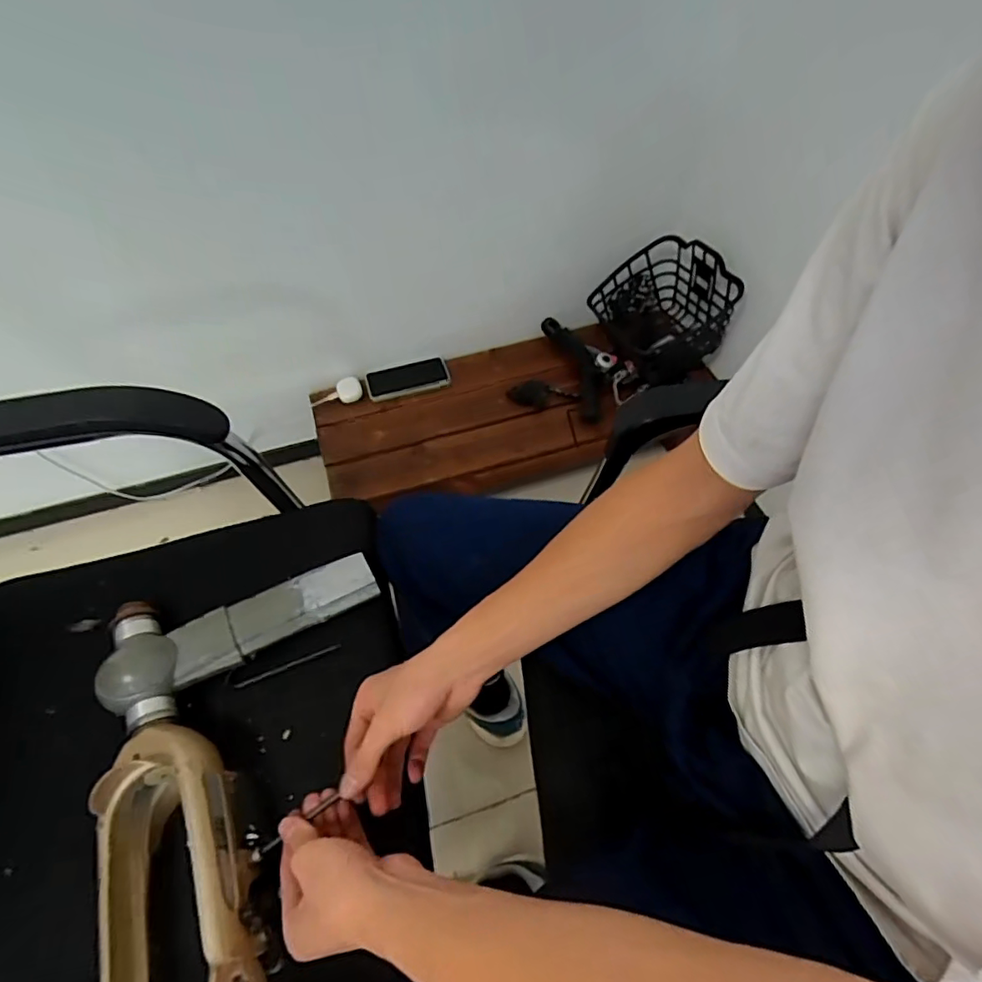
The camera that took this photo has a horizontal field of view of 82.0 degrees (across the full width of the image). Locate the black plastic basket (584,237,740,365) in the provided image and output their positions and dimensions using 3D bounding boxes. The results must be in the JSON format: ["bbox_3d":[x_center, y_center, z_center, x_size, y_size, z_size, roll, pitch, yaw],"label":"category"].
[{"bbox_3d":[0.327,-0.349,1.098,0.181,0.199,0.234,-27,59,-18],"label":"black plastic basket"}]

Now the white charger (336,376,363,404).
[{"bbox_3d":[-0.285,-0.206,1.136,0.050,0.022,0.054,-21,57,-14],"label":"white charger"}]

